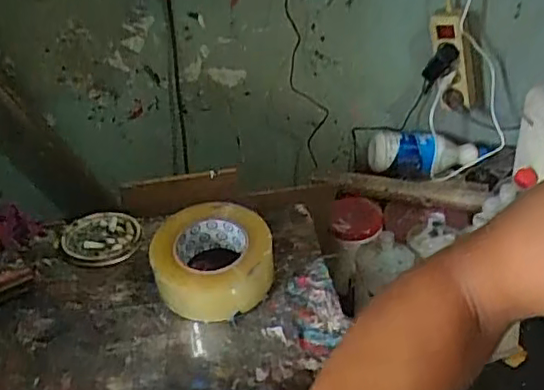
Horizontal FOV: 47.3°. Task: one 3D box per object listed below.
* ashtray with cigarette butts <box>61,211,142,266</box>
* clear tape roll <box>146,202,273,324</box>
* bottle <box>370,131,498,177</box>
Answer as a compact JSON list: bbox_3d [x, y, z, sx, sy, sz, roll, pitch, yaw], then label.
[{"bbox_3d":[-0.218,0.056,0.799,0.096,0.025,0.094,-9,31,-10],"label":"ashtray with cigarette butts"},{"bbox_3d":[-0.066,0.074,0.697,0.131,0.081,0.116,-6,31,-5],"label":"clear tape roll"},{"bbox_3d":[0.293,-0.086,1.144,0.214,0.089,0.076,-7,31,-7],"label":"bottle"}]

